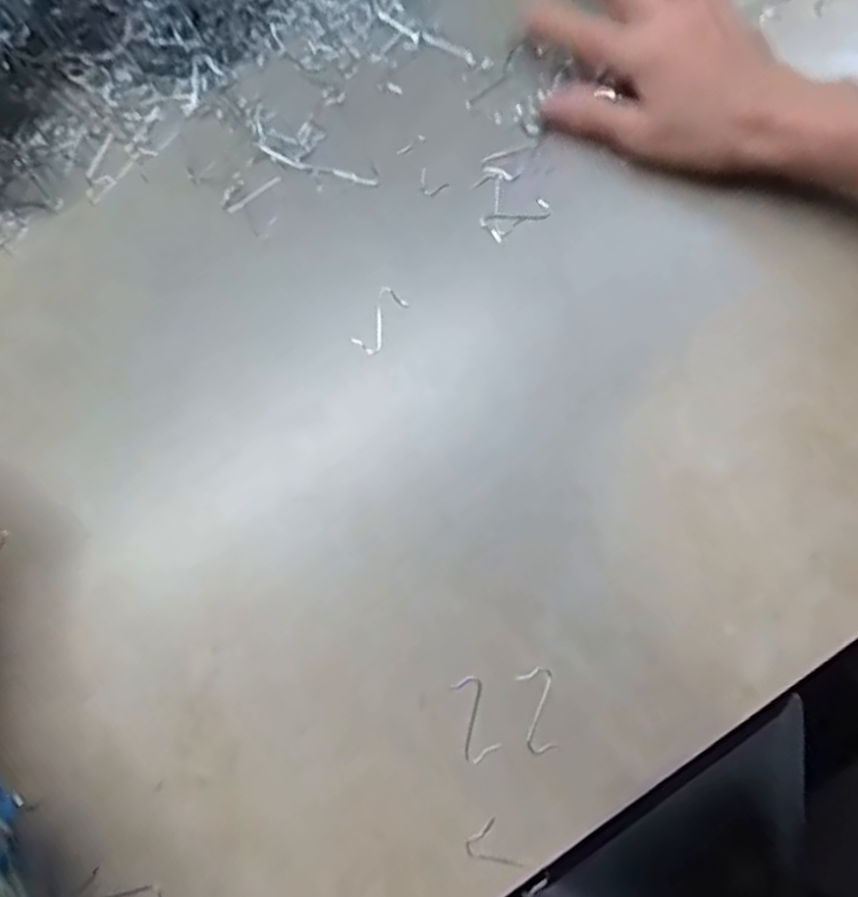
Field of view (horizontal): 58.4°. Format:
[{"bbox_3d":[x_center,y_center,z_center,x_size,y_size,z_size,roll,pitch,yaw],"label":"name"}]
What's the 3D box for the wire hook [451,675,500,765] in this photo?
[{"bbox_3d":[0.019,0.118,0.336,0.016,0.004,0.035,-17,75,-3],"label":"wire hook"}]

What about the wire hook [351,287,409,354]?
[{"bbox_3d":[-0.025,-0.065,0.389,0.016,0.004,0.036,29,77,9],"label":"wire hook"}]

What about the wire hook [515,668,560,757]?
[{"bbox_3d":[0.049,0.114,0.336,0.016,0.004,0.035,-9,74,-1],"label":"wire hook"}]

